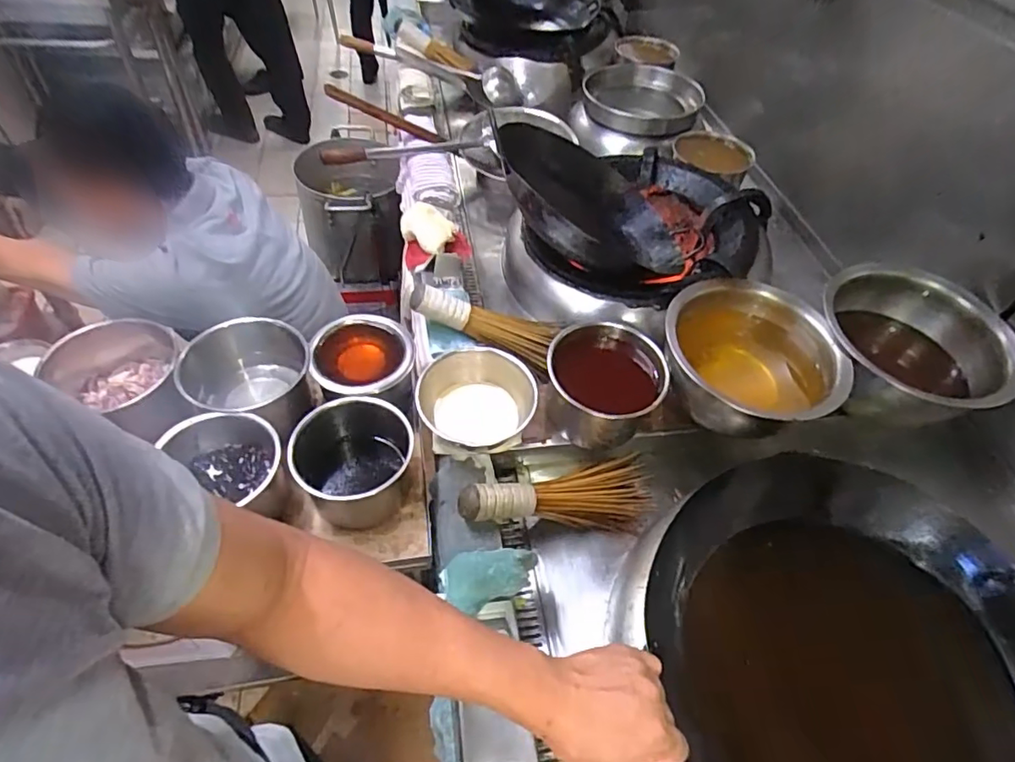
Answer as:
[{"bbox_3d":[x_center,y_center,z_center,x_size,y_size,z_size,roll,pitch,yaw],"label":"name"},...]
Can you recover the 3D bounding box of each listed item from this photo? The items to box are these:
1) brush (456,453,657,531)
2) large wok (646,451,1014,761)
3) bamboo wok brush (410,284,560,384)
[{"bbox_3d":[0.072,0.170,0.791,0.292,0.067,0.098,3,48,-25],"label":"brush"},{"bbox_3d":[0.381,0.309,0.588,0.394,0.160,0.403,3,50,-4],"label":"large wok"},{"bbox_3d":[-0.037,-0.095,0.946,0.262,0.055,0.077,22,48,-16],"label":"bamboo wok brush"}]

